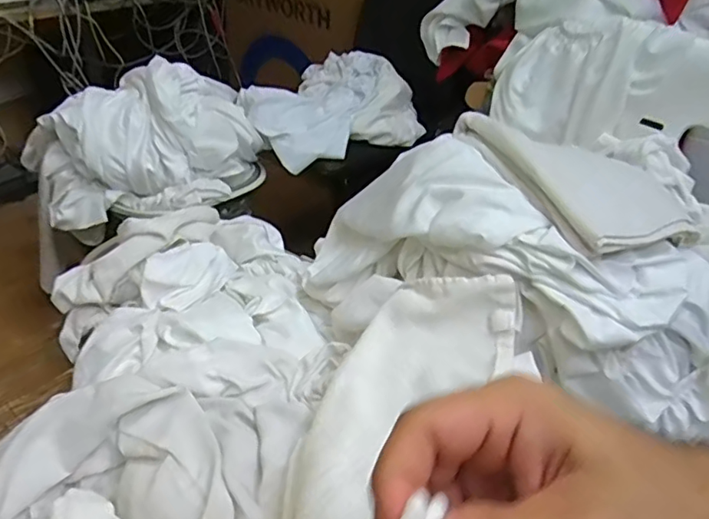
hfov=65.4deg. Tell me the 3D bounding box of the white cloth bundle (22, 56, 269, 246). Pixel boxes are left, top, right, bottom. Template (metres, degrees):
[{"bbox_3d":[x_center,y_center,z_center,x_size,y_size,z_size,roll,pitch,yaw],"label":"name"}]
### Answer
[{"bbox_3d":[-0.417,-0.232,1.121,0.416,0.254,0.328,-15,41,-26],"label":"white cloth bundle"}]

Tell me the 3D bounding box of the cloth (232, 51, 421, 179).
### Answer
[{"bbox_3d":[-0.035,-0.344,1.261,0.381,0.067,0.309,-31,64,-22],"label":"cloth"}]

